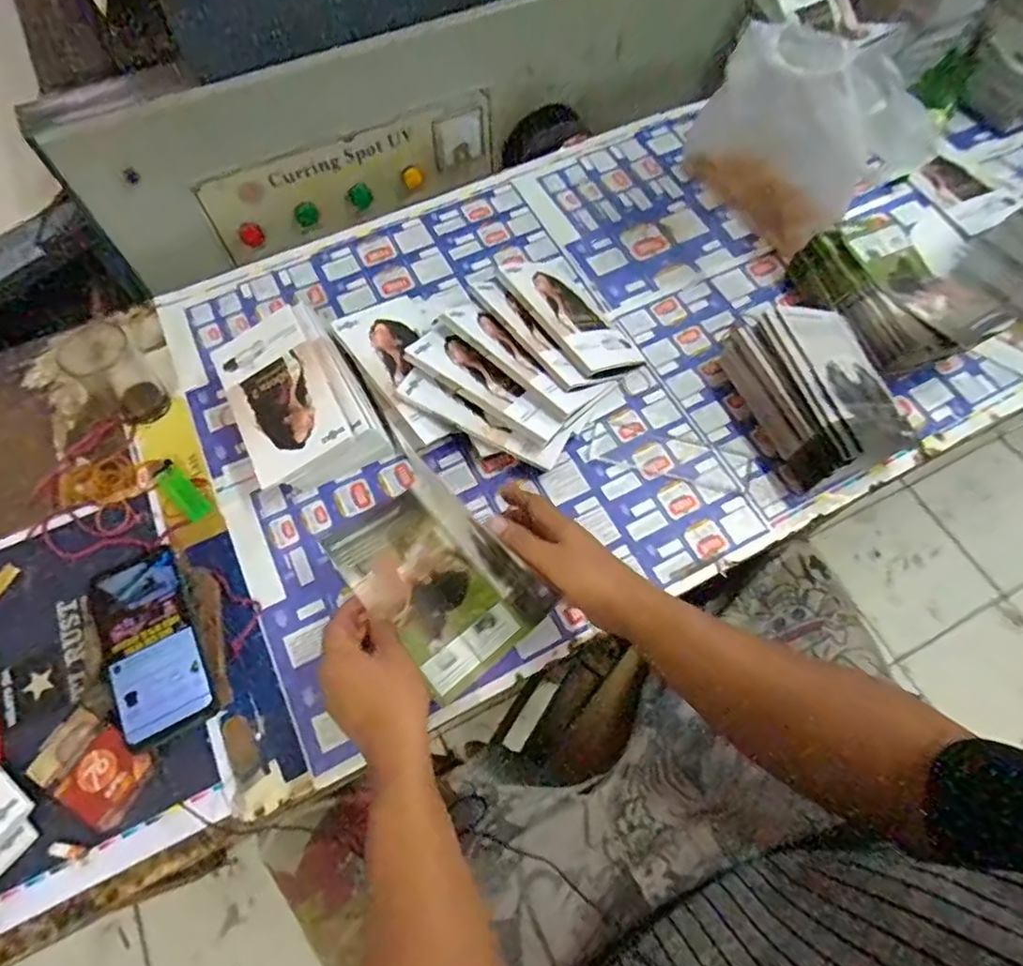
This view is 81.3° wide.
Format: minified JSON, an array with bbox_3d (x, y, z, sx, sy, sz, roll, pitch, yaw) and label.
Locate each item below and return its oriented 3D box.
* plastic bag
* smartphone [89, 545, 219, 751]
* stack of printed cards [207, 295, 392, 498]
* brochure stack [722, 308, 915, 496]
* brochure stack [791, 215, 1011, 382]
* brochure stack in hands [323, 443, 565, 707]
[{"bbox_3d":[0.323,-0.378,0.672,0.241,0.236,0.078,26,67,12],"label":"plastic bag"},{"bbox_3d":[-0.301,0.132,0.496,0.073,0.015,0.156,-26,67,-12],"label":"smartphone"},{"bbox_3d":[-0.219,-0.088,0.619,0.131,0.068,0.185,-26,67,-12],"label":"stack of printed cards"},{"bbox_3d":[0.327,-0.100,0.627,0.137,0.075,0.186,-22,66,-10],"label":"brochure stack"},{"bbox_3d":[0.421,-0.210,0.674,0.143,0.085,0.210,-33,69,-15],"label":"brochure stack"},{"bbox_3d":[-0.068,0.082,0.535,0.123,0.036,0.182,-38,70,-17],"label":"brochure stack in hands"}]

